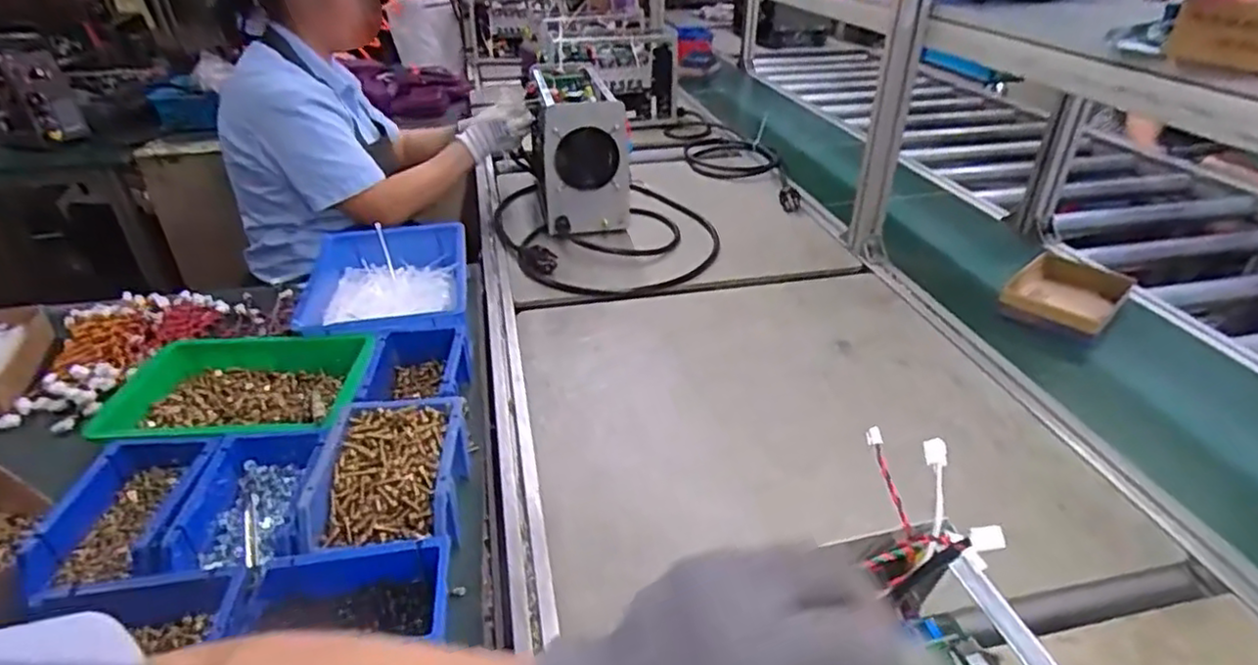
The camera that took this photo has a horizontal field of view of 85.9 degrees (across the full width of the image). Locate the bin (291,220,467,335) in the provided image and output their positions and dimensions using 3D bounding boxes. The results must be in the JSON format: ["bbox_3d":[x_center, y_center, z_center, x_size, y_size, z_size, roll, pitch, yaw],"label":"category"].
[{"bbox_3d":[-0.351,-0.053,0.965,0.236,0.093,0.310,-6,34,-11],"label":"bin"}]

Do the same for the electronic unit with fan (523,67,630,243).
[{"bbox_3d":[-0.100,-0.353,1.278,0.149,0.257,0.278,-8,34,-13],"label":"electronic unit with fan"}]

